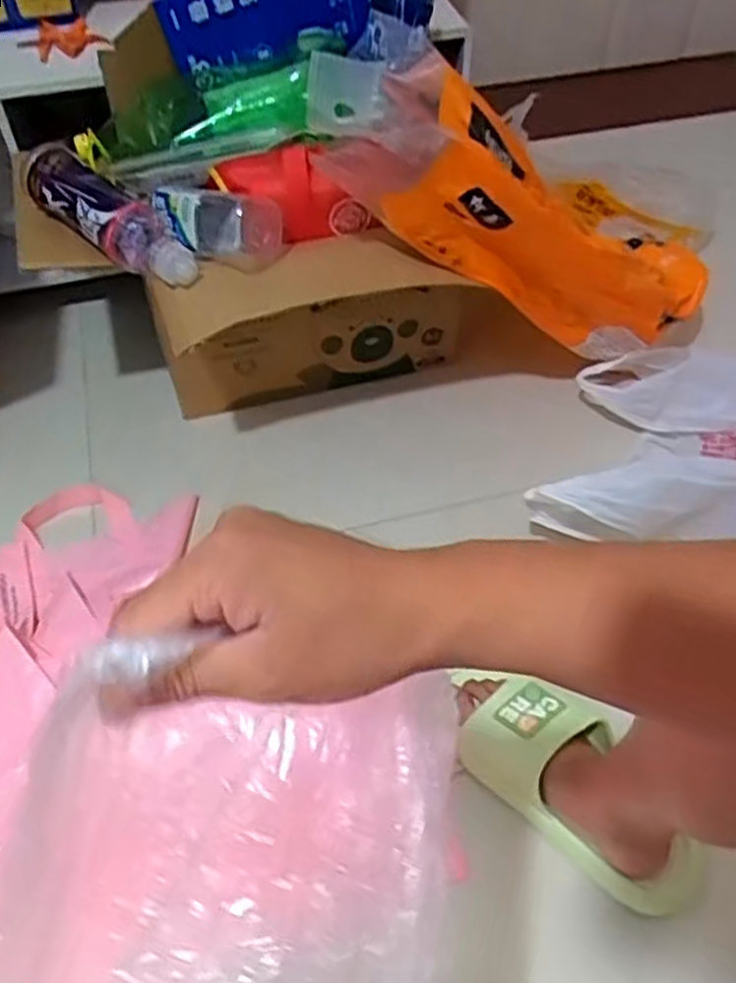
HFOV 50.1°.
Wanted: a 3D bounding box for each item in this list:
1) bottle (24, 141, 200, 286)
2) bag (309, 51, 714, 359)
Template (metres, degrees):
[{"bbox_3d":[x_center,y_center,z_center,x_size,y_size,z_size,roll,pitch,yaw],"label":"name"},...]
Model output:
[{"bbox_3d":[-0.277,-0.303,0.860,0.251,0.079,0.080,32,58,24],"label":"bottle"},{"bbox_3d":[0.207,-0.320,0.954,0.619,0.179,0.249,6,40,-41],"label":"bag"}]

